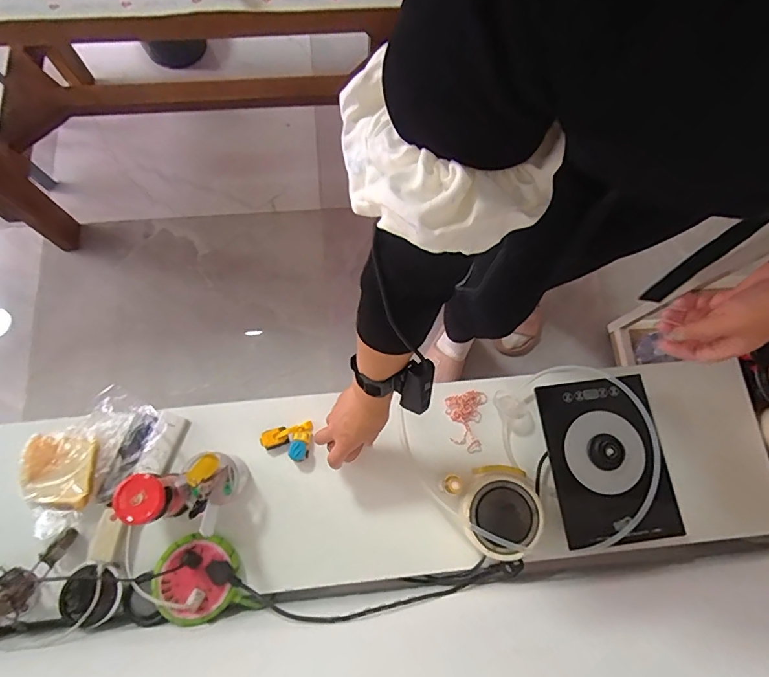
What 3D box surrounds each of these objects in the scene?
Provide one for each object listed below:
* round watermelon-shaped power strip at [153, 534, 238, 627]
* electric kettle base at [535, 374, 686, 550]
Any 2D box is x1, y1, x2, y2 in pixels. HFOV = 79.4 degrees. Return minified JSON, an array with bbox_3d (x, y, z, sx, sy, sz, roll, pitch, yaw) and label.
[{"bbox_3d":[-0.273,0.351,0.683,0.114,0.031,0.116,10,62,-18],"label":"round watermelon-shaped power strip"},{"bbox_3d":[0.359,0.194,0.755,0.180,0.039,0.252,-7,74,-4],"label":"electric kettle base"}]

